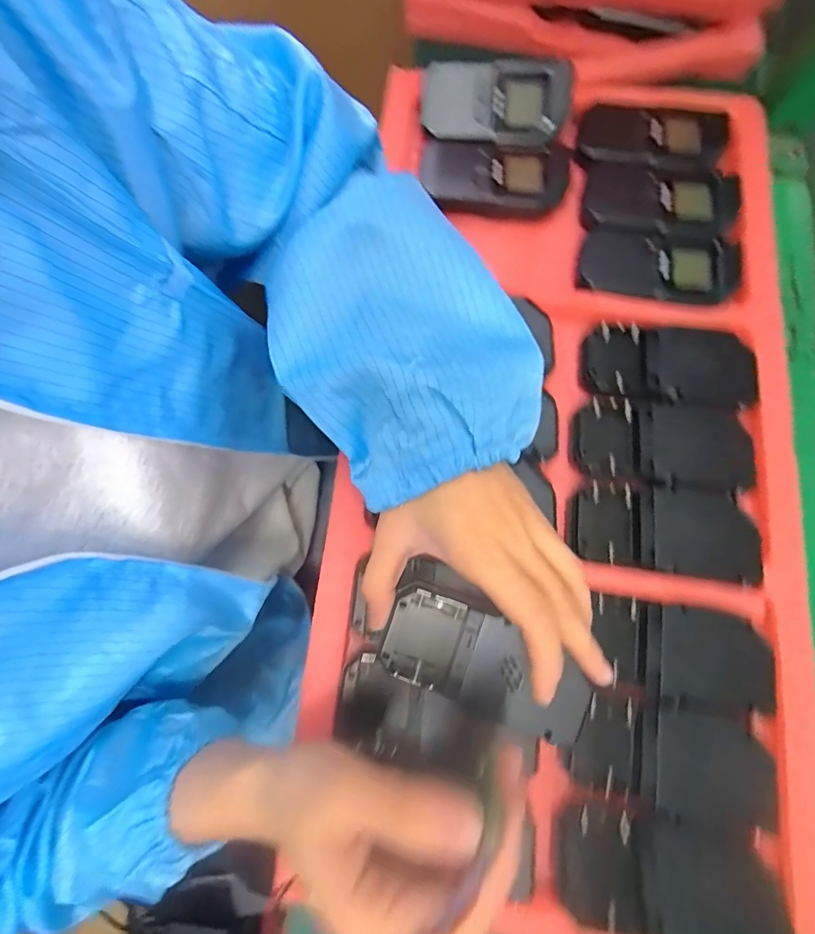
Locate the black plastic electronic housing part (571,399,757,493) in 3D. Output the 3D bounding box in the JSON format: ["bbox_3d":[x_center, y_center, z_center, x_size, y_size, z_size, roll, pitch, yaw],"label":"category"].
[{"bbox_3d":[0.174,-0.015,0.305,0.118,0.014,0.056,5,77,2],"label":"black plastic electronic housing part"}]

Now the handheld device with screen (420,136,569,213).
[{"bbox_3d":[0.067,-0.231,0.355,0.114,0.020,0.053,10,77,3],"label":"handheld device with screen"}]

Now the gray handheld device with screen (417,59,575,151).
[{"bbox_3d":[0.068,-0.283,0.348,0.114,0.018,0.065,4,95,4],"label":"gray handheld device with screen"}]

